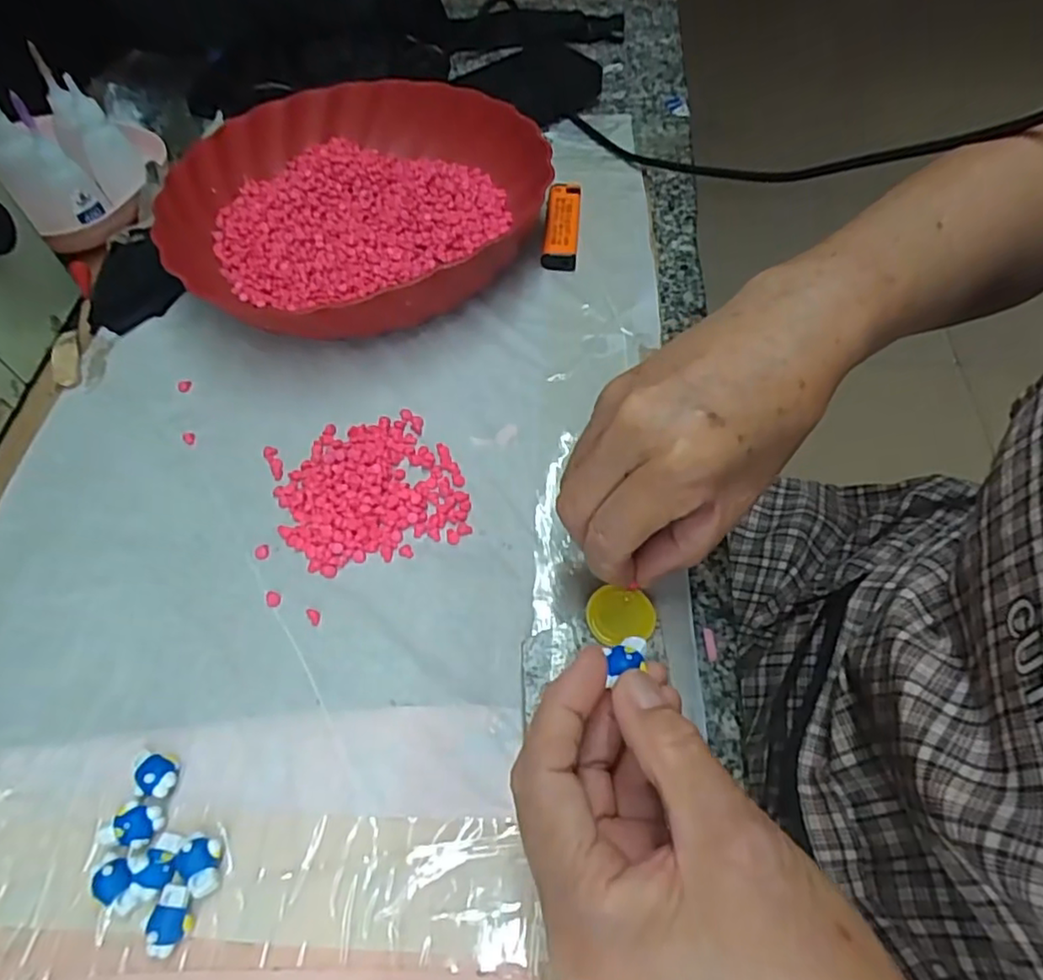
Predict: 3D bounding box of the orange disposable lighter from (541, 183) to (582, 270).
[{"bbox_3d":[0.027,-0.178,0.430,0.023,0.015,0.079,3,59,5],"label":"orange disposable lighter"}]

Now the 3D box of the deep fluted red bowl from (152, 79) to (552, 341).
[{"bbox_3d":[-0.108,-0.182,0.416,0.233,0.047,0.235,-1,58,2],"label":"deep fluted red bowl"}]

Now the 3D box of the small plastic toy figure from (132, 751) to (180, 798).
[{"bbox_3d":[-0.148,0.115,0.260,0.018,0.010,0.017,5,59,6],"label":"small plastic toy figure"}]

